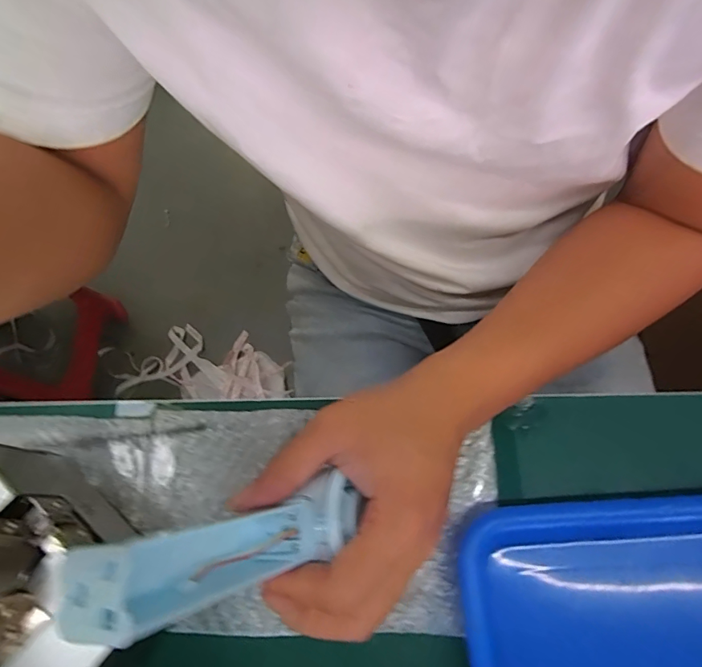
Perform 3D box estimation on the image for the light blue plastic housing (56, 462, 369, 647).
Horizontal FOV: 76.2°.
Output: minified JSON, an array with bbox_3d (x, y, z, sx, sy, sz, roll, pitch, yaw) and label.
[{"bbox_3d":[-0.046,0.085,0.178,0.039,0.118,0.032,-30,68,28],"label":"light blue plastic housing"}]

